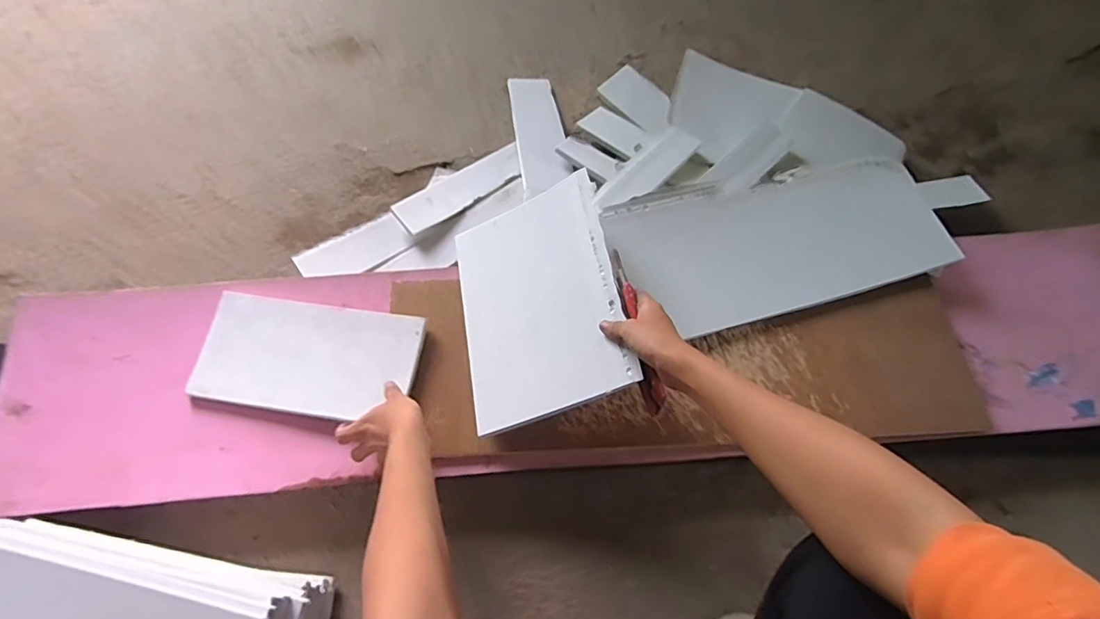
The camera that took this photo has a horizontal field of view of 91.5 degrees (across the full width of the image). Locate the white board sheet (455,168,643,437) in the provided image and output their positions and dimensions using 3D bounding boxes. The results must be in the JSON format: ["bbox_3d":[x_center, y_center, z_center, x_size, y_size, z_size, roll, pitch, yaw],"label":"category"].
[{"bbox_3d":[-0.016,-0.014,0.620,0.190,0.011,0.267,-22,63,19],"label":"white board sheet"}]

